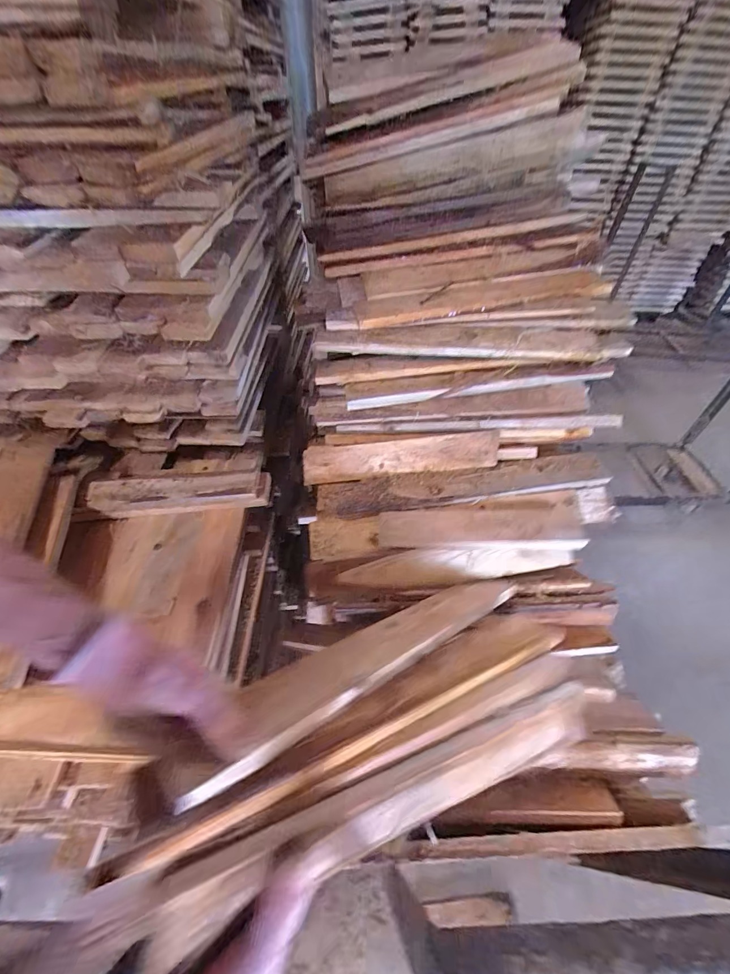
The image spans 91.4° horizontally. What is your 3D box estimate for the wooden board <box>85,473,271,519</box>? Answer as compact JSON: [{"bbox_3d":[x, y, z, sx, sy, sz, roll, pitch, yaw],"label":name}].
[{"bbox_3d":[-0.307,0.010,0.597,0.282,0.030,0.064,-3,48,-4],"label":"wooden board"}]

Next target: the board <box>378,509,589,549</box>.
[{"bbox_3d":[0.198,0.069,0.595,0.348,0.028,0.073,-2,48,-3],"label":"board"}]

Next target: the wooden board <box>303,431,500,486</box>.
[{"bbox_3d":[0.062,-0.052,0.648,0.348,0.066,0.016,-5,8,2],"label":"wooden board"}]

